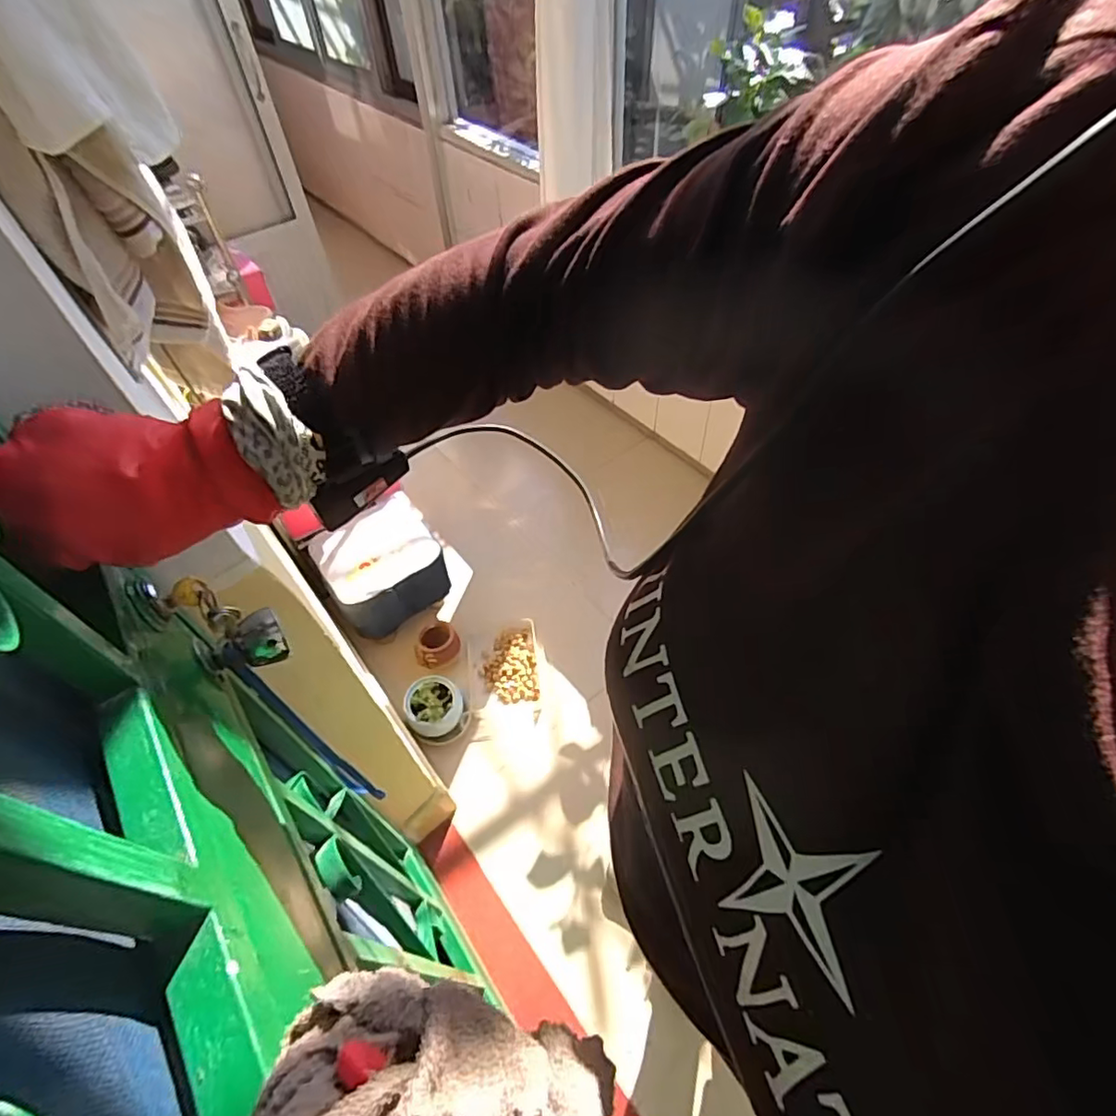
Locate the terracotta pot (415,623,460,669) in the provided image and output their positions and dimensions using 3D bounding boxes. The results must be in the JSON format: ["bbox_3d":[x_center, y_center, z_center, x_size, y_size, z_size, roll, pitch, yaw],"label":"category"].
[{"bbox_3d":[-0.301,0.220,1.467,0.109,0.083,0.112,-2,52,2],"label":"terracotta pot"}]

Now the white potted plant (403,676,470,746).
[{"bbox_3d":[-0.284,0.351,1.358,0.132,0.088,0.138,-2,52,2],"label":"white potted plant"}]

